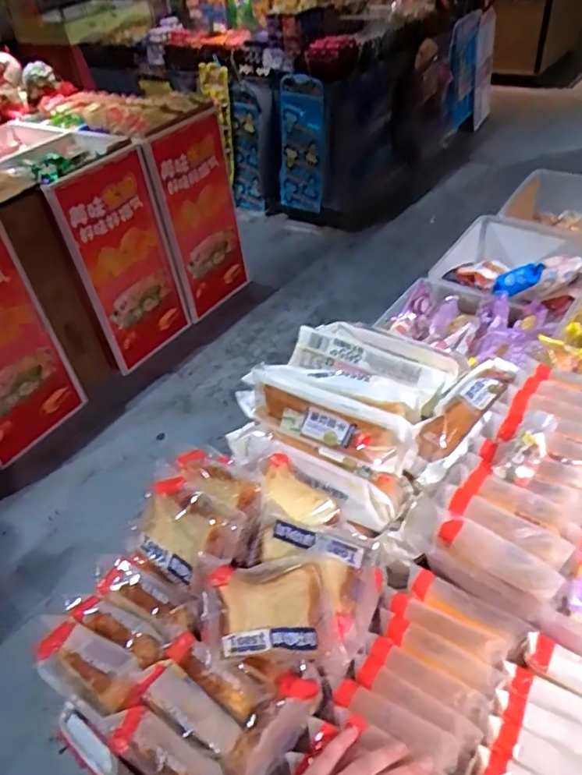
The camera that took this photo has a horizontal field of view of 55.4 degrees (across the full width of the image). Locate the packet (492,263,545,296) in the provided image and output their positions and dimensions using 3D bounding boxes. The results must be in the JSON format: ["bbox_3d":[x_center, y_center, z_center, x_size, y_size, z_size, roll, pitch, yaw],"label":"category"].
[{"bbox_3d":[0.407,-0.194,0.994,0.111,0.035,0.040,-17,28,52],"label":"packet"}]

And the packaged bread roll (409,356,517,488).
[{"bbox_3d":[0.228,0.030,0.712,0.060,0.039,0.242,31,55,34],"label":"packaged bread roll"}]

